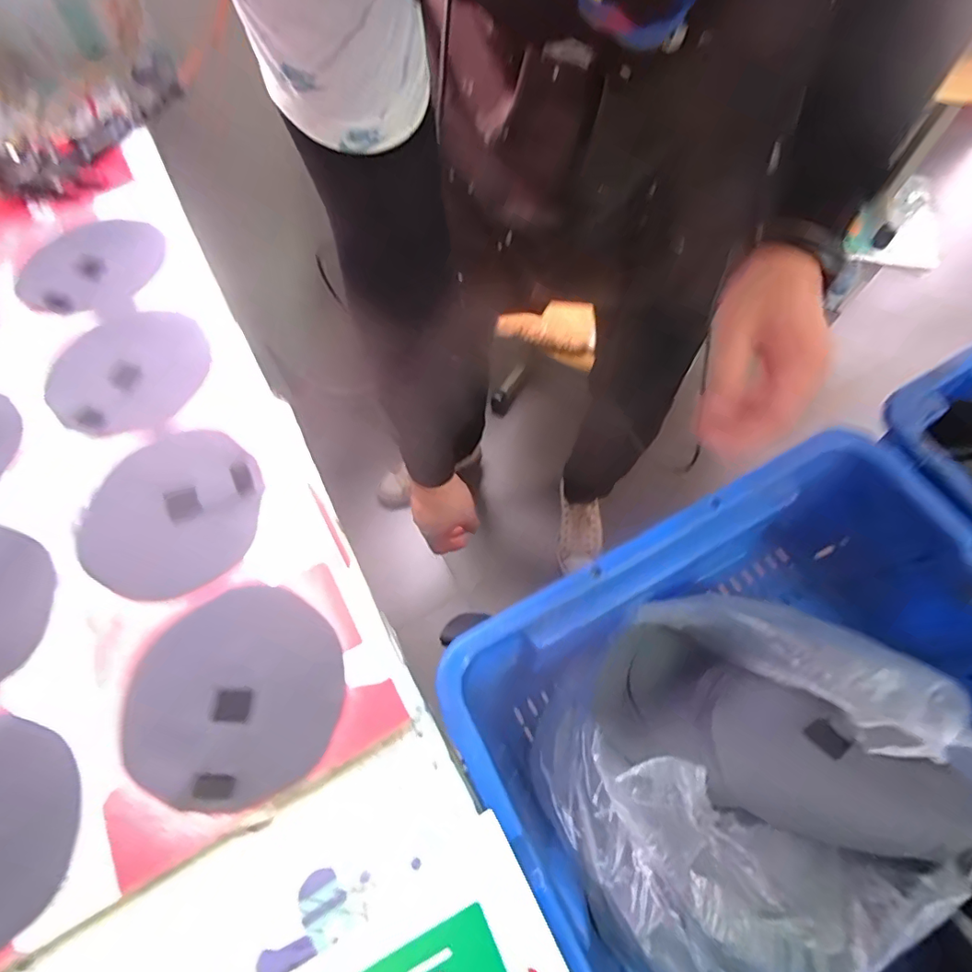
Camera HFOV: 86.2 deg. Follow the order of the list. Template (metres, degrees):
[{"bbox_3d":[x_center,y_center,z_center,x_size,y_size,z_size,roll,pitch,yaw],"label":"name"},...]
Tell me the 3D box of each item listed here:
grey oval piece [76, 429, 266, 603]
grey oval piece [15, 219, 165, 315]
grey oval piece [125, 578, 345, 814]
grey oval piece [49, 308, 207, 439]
[{"bbox_3d":[-0.252,0.020,0.420,0.137,0.009,0.141,1,65,0],"label":"grey oval piece"},{"bbox_3d":[-0.400,-0.232,0.532,0.136,0.012,0.137,-13,62,-6],"label":"grey oval piece"},{"bbox_3d":[-0.175,0.145,0.369,0.139,0.012,0.142,20,59,3],"label":"grey oval piece"},{"bbox_3d":[-0.326,-0.108,0.474,0.137,0.009,0.133,-3,65,-2],"label":"grey oval piece"}]

